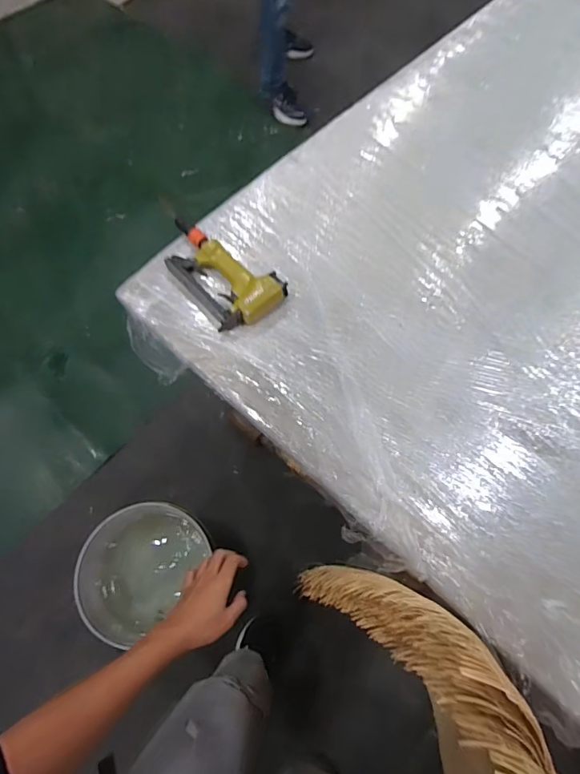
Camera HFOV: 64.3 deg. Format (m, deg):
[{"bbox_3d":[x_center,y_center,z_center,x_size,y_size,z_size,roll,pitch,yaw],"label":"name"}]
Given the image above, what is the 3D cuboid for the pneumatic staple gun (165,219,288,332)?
[{"bbox_3d":[-0.132,-0.206,0.832,0.131,0.043,0.242,-40,75,-16],"label":"pneumatic staple gun"}]

